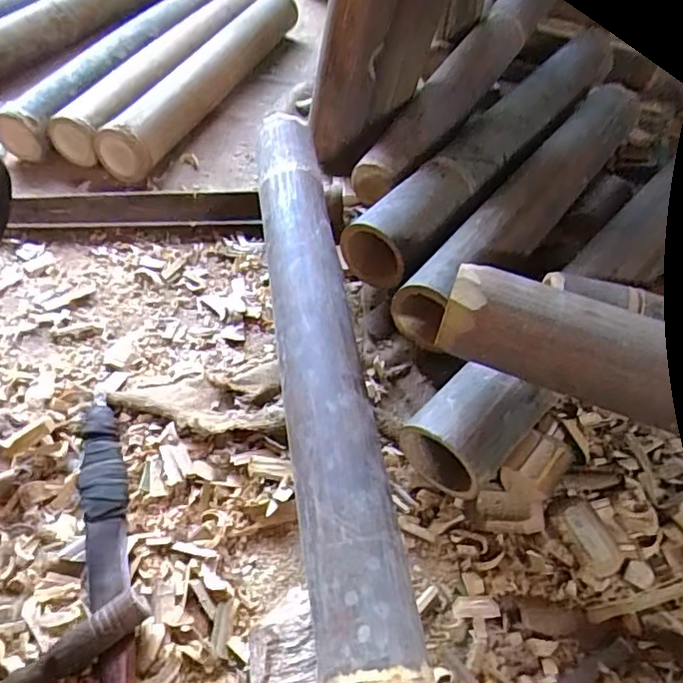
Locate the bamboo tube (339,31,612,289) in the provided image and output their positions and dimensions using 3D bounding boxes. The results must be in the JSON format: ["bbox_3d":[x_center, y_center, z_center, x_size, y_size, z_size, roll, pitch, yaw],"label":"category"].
[{"bbox_3d":[0.169,-0.223,0.738,0.080,0.079,0.450,33,57,22],"label":"bamboo tube"}]

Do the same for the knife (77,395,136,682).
[{"bbox_3d":[-0.185,0.160,0.461,0.038,0.021,0.262,-13,53,-12],"label":"knife"}]

